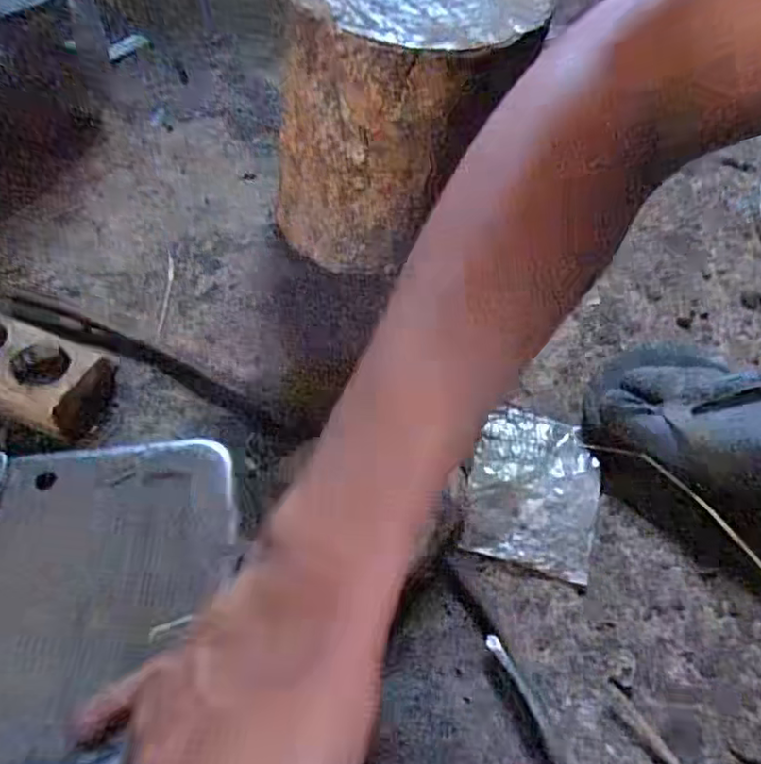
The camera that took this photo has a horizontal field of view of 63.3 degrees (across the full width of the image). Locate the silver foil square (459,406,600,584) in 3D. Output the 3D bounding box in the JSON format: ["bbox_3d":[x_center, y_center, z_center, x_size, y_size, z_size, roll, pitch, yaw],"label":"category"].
[{"bbox_3d":[0.108,0.071,0.433,0.084,0.008,0.118,15,56,7],"label":"silver foil square"}]

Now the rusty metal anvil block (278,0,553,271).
[{"bbox_3d":[0.013,-0.206,0.505,0.179,0.203,0.155,17,55,8],"label":"rusty metal anvil block"}]

